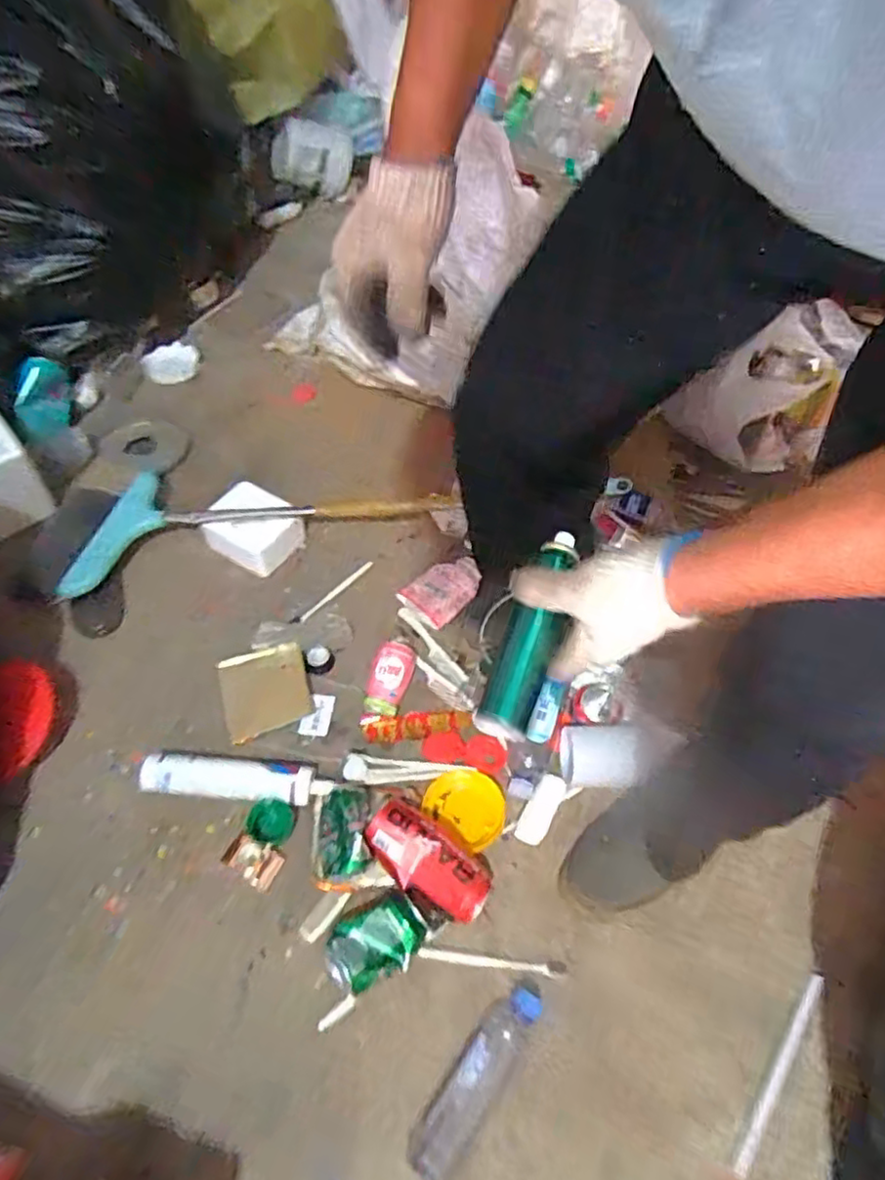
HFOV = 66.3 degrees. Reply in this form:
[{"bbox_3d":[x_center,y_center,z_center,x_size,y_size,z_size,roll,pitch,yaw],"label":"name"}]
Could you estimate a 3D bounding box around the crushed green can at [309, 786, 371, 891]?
[{"bbox_3d":[-0.125,0.293,0.816,0.071,0.077,0.132,0,54,-4],"label":"crushed green can"}]

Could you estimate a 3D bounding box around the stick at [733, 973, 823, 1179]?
[{"bbox_3d":[0.353,0.498,0.705,0.011,0.007,0.213,35,59,19],"label":"stick"}]

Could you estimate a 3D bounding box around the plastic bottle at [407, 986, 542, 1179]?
[{"bbox_3d":[0.035,0.498,0.694,0.056,0.044,0.192,33,58,18],"label":"plastic bottle"}]

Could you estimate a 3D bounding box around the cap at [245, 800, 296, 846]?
[{"bbox_3d":[-0.215,0.290,0.848,0.054,0.015,0.050,2,54,-3],"label":"cap"}]

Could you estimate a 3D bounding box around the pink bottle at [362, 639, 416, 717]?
[{"bbox_3d":[-0.075,0.128,0.966,0.059,0.058,0.090,11,54,4],"label":"pink bottle"}]

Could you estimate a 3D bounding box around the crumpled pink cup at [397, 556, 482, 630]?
[{"bbox_3d":[0.000,-0.003,1.077,0.114,0.042,0.095,-38,65,-27],"label":"crumpled pink cup"}]

